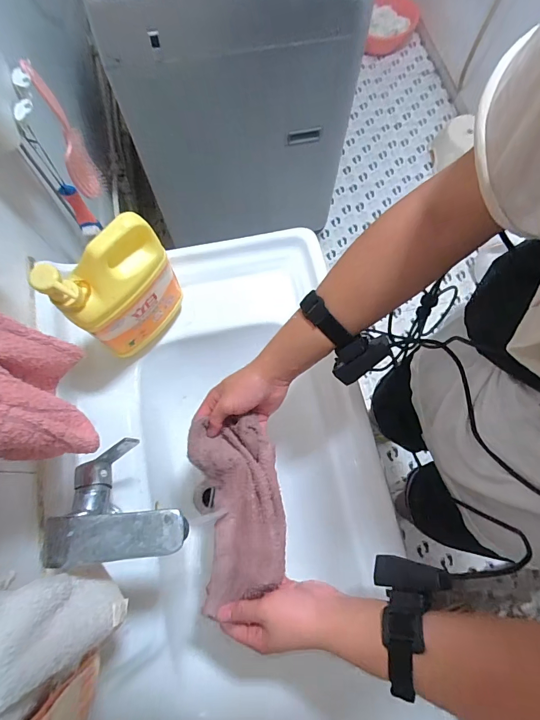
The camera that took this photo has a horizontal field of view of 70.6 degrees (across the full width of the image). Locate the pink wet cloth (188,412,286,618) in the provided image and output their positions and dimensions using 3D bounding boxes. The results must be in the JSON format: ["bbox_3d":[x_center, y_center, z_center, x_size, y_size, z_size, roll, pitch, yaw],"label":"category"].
[{"bbox_3d":[-0.038,0.177,0.465,0.102,0.038,0.198,-8,72,0],"label":"pink wet cloth"}]

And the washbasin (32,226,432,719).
[{"bbox_3d":[-0.046,0.205,0.592,0.408,0.152,0.798,-12,74,-1],"label":"washbasin"}]

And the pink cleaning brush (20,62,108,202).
[{"bbox_3d":[-0.326,-0.348,0.602,0.050,0.221,0.040,-31,75,-7],"label":"pink cleaning brush"}]

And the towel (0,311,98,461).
[{"bbox_3d":[-0.217,0.025,0.337,0.045,0.145,0.121,-17,74,-3],"label":"towel"}]

